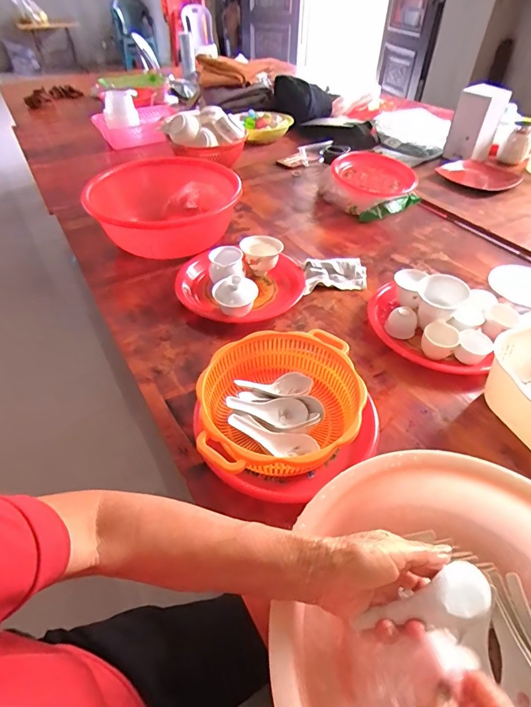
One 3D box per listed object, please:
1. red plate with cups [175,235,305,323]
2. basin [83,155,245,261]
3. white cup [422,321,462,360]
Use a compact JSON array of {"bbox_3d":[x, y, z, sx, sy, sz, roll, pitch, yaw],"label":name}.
[{"bbox_3d":[-0.054,-0.158,0.790,0.259,0.074,0.224,-8,46,-8],"label":"red plate with cups"},{"bbox_3d":[-0.217,-0.350,0.933,0.369,0.123,0.369,0,45,0],"label":"basin"},{"bbox_3d":[0.298,-0.018,0.655,0.057,0.048,0.060,0,45,0],"label":"white cup"}]

